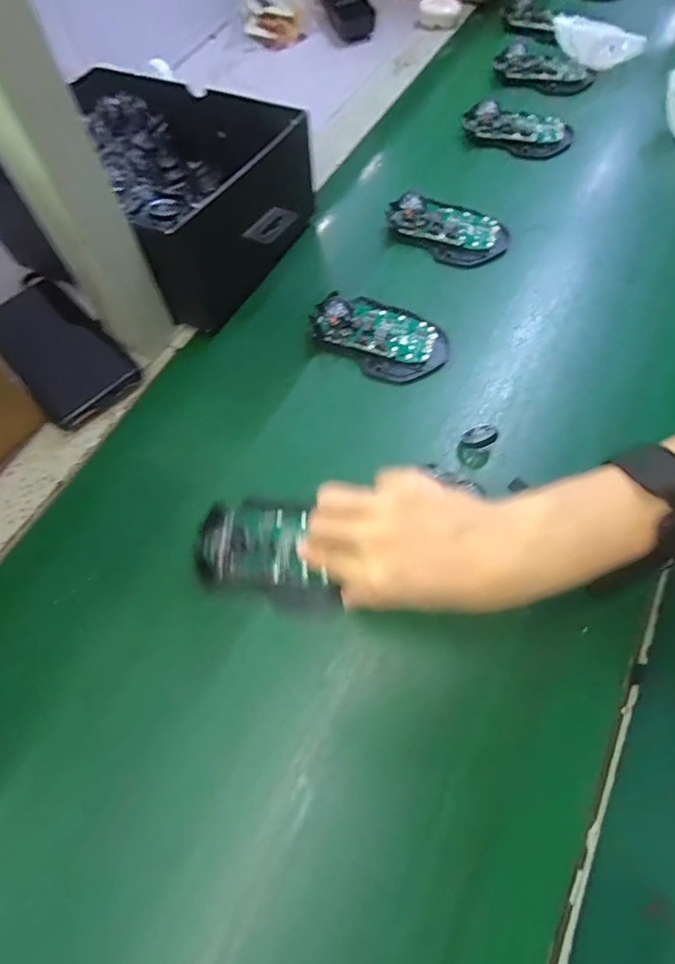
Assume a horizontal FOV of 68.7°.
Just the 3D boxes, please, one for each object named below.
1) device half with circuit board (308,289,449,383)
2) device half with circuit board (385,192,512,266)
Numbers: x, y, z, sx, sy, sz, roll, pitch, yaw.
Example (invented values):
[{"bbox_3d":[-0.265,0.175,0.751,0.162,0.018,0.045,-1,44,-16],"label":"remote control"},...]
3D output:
[{"bbox_3d":[0.034,-0.126,0.410,0.109,0.025,0.070,36,69,18],"label":"device half with circuit board"},{"bbox_3d":[0.105,-0.246,0.466,0.109,0.027,0.067,39,69,19],"label":"device half with circuit board"}]

